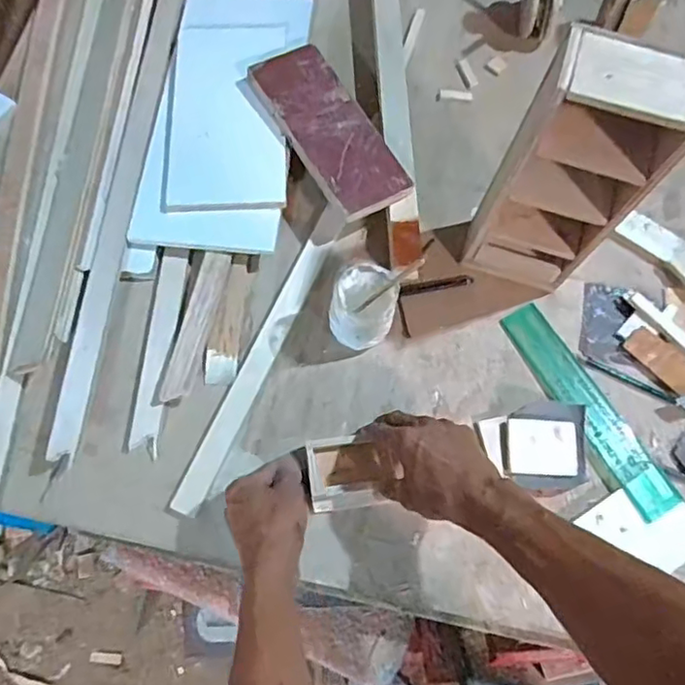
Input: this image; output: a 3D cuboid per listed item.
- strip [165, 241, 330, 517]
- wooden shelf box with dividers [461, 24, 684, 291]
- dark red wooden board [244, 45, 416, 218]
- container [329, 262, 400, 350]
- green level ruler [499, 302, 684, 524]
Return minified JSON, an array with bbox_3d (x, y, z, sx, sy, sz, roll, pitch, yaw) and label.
[{"bbox_3d":[-0.091,0.027,0.632,0.030,0.015,0.314,23,71,6],"label":"strip"},{"bbox_3d":[0.205,-0.142,0.562,0.105,0.286,0.063,18,70,4],"label":"wooden shelf box with dividers"},{"bbox_3d":[-0.014,-0.241,0.680,0.091,0.019,0.220,-30,74,-10],"label":"dark red wooden board"},{"bbox_3d":[0.022,-0.035,0.626,0.062,0.091,0.067,1,70,-2],"label":"container"},{"bbox_3d":[0.257,0.068,0.640,0.054,0.009,0.249,-28,70,-8],"label":"green level ruler"}]

